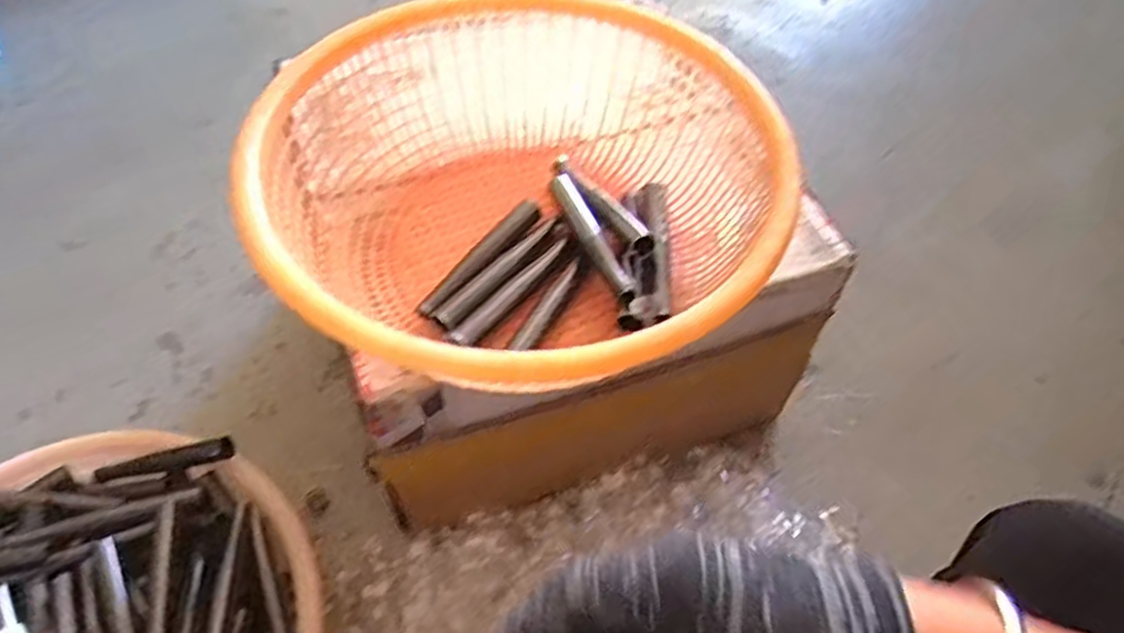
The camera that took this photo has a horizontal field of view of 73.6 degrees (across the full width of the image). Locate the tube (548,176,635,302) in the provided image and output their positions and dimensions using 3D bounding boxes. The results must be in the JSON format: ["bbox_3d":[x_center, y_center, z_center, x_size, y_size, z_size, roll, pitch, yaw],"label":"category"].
[{"bbox_3d":[0.025,-0.070,0.632,0.024,0.026,0.149,-19,58,-16],"label":"tube"}]

